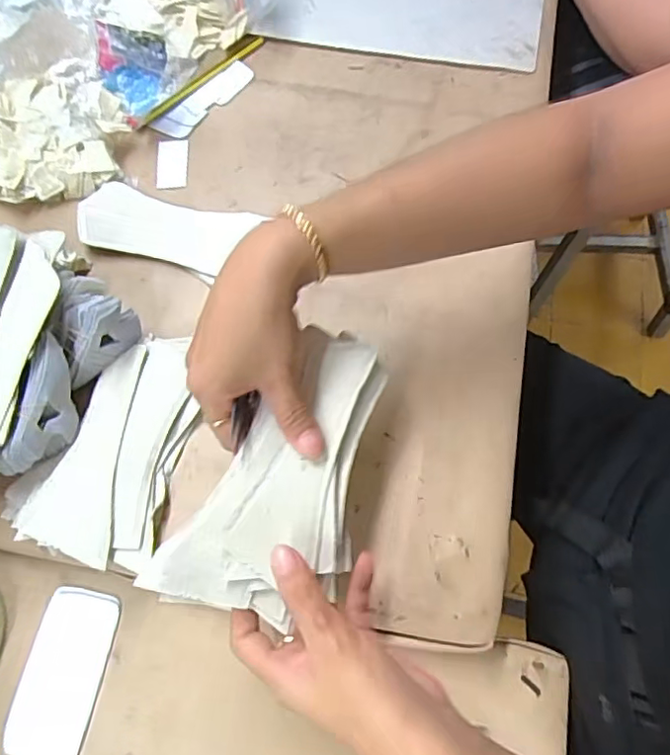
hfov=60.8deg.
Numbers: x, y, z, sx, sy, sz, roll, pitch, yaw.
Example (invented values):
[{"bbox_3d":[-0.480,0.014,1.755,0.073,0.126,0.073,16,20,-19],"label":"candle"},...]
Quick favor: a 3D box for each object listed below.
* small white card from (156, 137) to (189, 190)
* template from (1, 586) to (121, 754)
[{"bbox_3d":[-0.150,-0.199,0.525,0.028,0.004,0.059,-5,69,0],"label":"small white card"},{"bbox_3d":[-0.191,0.206,0.399,0.055,0.005,0.107,9,69,5],"label":"template"}]

